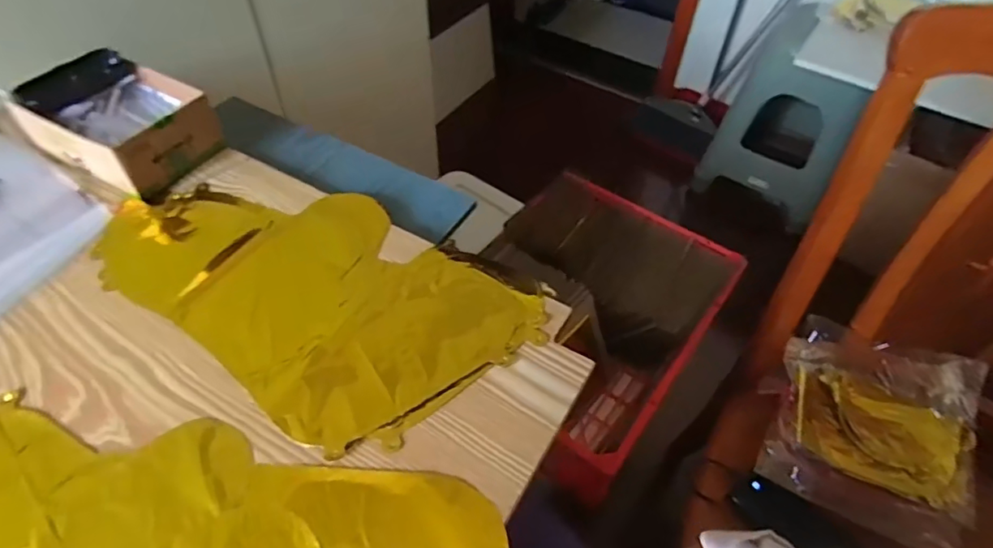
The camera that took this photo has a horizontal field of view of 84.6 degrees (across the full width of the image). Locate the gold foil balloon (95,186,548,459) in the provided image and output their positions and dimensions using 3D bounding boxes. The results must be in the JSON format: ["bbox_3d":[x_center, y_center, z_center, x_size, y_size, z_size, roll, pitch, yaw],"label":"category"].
[{"bbox_3d":[-0.177,-0.002,0.526,0.412,0.009,0.236,29,56,21],"label":"gold foil balloon"}]

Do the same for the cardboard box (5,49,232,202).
[{"bbox_3d":[-0.428,-0.175,0.621,0.198,0.067,0.136,26,55,19],"label":"cardboard box"}]

